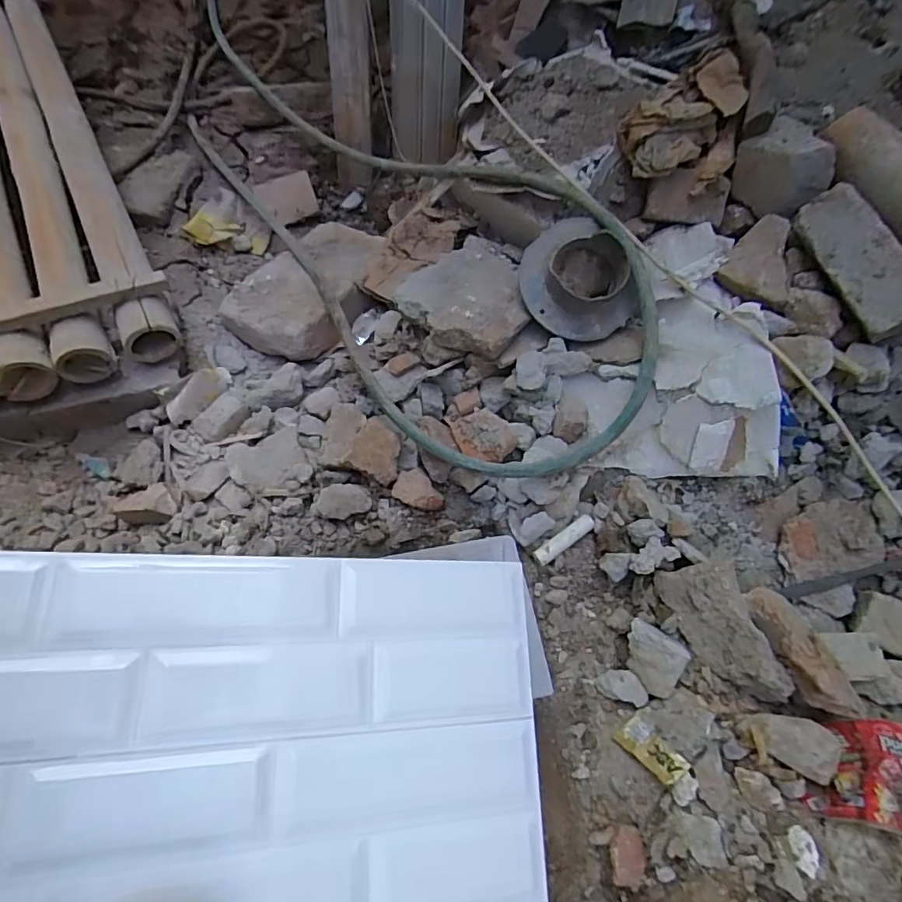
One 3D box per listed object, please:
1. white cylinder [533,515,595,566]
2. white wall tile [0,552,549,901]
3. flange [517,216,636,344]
[{"bbox_3d":[0.151,0.119,0.712,0.096,0.028,0.022,-33,70,-16],"label":"white cylinder"},{"bbox_3d":[-0.197,0.230,0.417,0.575,0.012,0.291,5,69,-19],"label":"white wall tile"},{"bbox_3d":[0.177,-0.236,0.747,0.169,0.076,0.152,42,95,0],"label":"flange"}]

